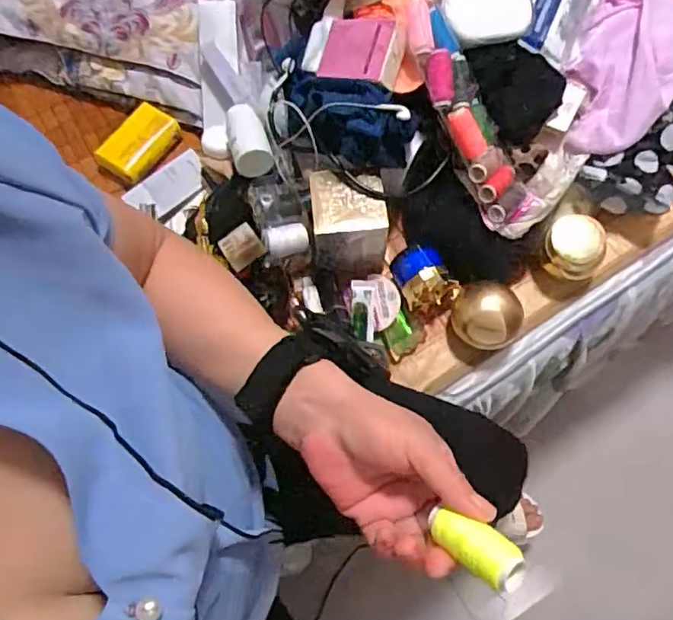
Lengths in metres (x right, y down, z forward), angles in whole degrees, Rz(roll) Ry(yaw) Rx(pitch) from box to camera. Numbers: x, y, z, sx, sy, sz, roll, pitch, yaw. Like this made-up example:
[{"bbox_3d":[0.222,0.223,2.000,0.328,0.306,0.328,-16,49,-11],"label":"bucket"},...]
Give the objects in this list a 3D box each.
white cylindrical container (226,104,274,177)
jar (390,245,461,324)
[{"bbox_3d":[-0.100,-0.192,0.657,0.046,0.038,0.092,-14,56,-4],"label":"white cylindrical container"},{"bbox_3d":[0.098,-0.031,0.653,0.057,0.054,0.075,-32,72,-10],"label":"jar"}]

